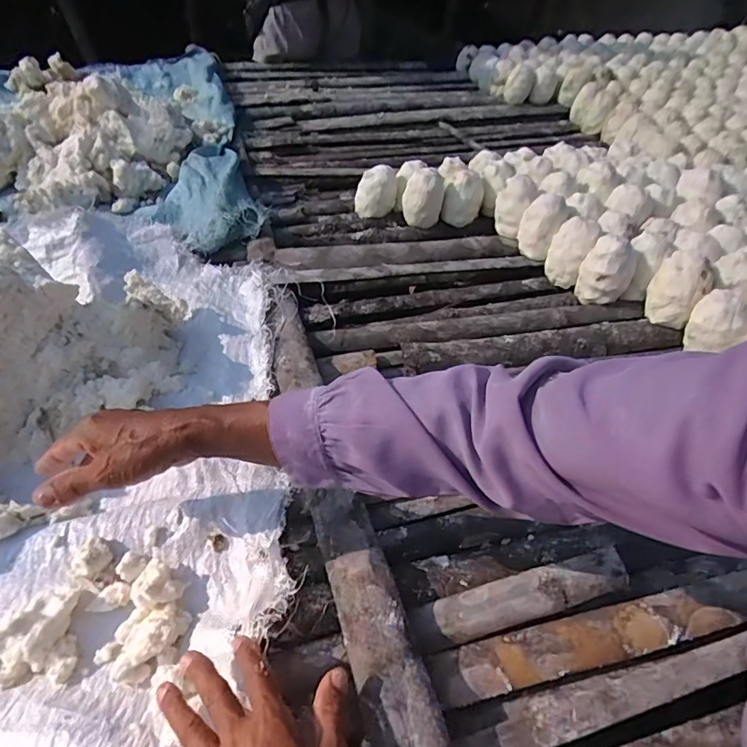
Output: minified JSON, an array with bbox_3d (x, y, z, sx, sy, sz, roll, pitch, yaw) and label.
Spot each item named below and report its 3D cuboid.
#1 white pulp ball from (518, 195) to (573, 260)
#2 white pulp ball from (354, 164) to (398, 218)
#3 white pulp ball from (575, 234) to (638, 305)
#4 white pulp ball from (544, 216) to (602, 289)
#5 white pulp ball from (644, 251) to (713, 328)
[{"bbox_3d":[0.300,-0.259,0.912,0.080,0.100,0.063,16,48,13],"label":"white pulp ball"},{"bbox_3d":[0.005,-0.357,1.016,0.082,0.096,0.063,0,46,-2],"label":"white pulp ball"},{"bbox_3d":[0.377,-0.170,0.827,0.079,0.100,0.073,24,50,20],"label":"white pulp ball"},{"bbox_3d":[0.340,-0.211,0.879,0.070,0.092,0.079,31,53,25],"label":"white pulp ball"},{"bbox_3d":[0.467,-0.131,0.785,0.078,0.087,0.079,31,52,25],"label":"white pulp ball"}]

